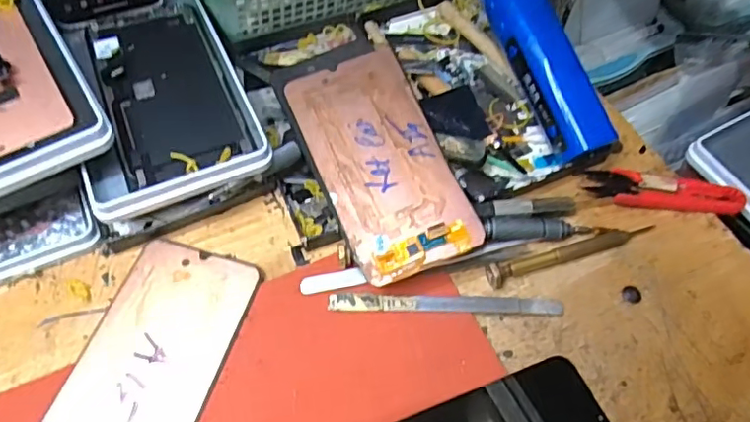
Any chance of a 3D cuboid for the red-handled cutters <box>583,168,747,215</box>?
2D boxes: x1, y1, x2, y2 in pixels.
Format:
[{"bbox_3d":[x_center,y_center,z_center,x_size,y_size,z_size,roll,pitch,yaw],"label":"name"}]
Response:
[{"bbox_3d":[0.178,-0.013,0.353,0.091,0.011,0.028,4,58,1],"label":"red-handled cutters"}]

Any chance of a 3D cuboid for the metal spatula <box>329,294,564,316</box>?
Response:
[{"bbox_3d":[0.039,0.051,0.312,0.127,0.004,0.009,1,58,-1],"label":"metal spatula"}]

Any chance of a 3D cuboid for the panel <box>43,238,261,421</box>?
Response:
[{"bbox_3d":[-0.118,0.085,0.288,0.070,0.004,0.150,16,59,8],"label":"panel"}]

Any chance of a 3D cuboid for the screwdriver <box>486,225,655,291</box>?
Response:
[{"bbox_3d":[0.115,0.023,0.330,0.105,0.009,0.012,-13,59,-10],"label":"screwdriver"}]

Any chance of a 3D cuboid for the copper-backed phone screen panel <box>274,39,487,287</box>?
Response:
[{"bbox_3d":[0.002,-0.037,0.340,0.078,0.006,0.160,-23,64,-8],"label":"copper-backed phone screen panel"}]

